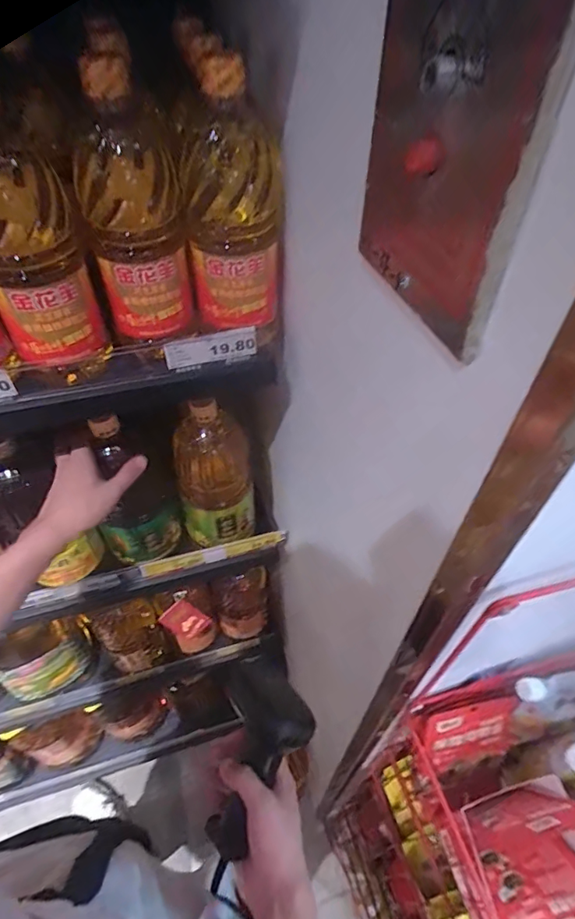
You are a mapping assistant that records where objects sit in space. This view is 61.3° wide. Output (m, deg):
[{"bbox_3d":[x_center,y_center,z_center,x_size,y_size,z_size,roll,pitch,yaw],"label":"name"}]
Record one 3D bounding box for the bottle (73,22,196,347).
[{"bbox_3d":[-0.138,-0.227,0.431,0.081,0.234,0.097,-14,51,-13],"label":"bottle"}]

